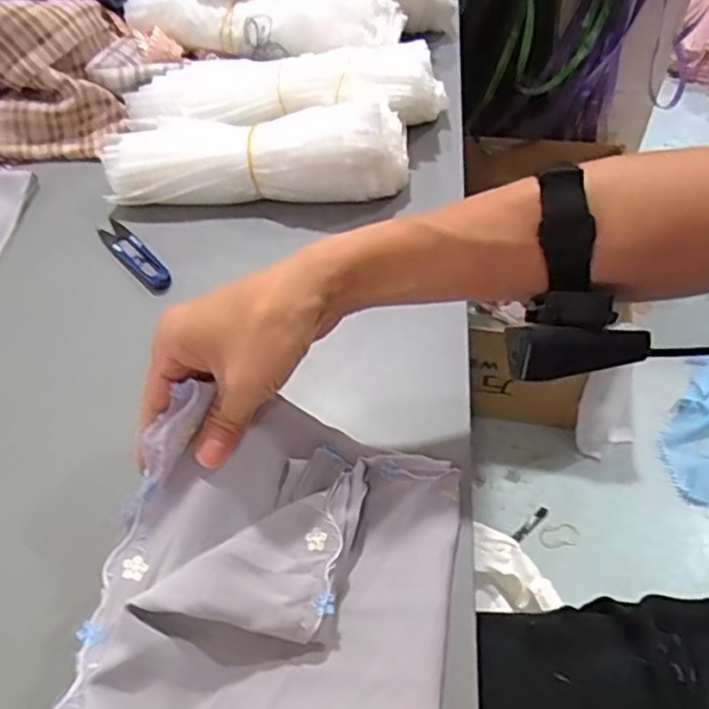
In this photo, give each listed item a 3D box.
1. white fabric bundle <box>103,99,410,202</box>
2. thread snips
[{"bbox_3d":[-0.085,-0.176,0.562,0.257,0.062,0.077,2,57,5],"label":"white fabric bundle"},{"bbox_3d":[-0.183,-0.082,0.554,0.024,0.013,0.098,-35,61,-18],"label":"thread snips"}]

